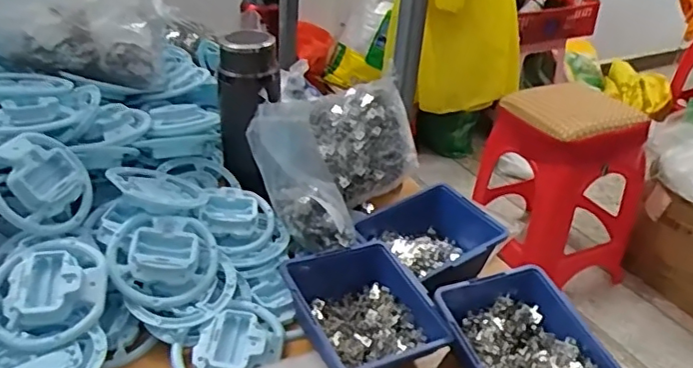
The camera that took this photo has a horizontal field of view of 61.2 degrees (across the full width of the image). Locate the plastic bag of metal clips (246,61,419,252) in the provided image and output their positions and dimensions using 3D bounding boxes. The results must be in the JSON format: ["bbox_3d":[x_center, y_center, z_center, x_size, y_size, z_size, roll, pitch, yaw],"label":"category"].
[{"bbox_3d":[-0.007,-0.033,0.691,0.120,0.131,0.195,22,37,27],"label":"plastic bag of metal clips"}]

